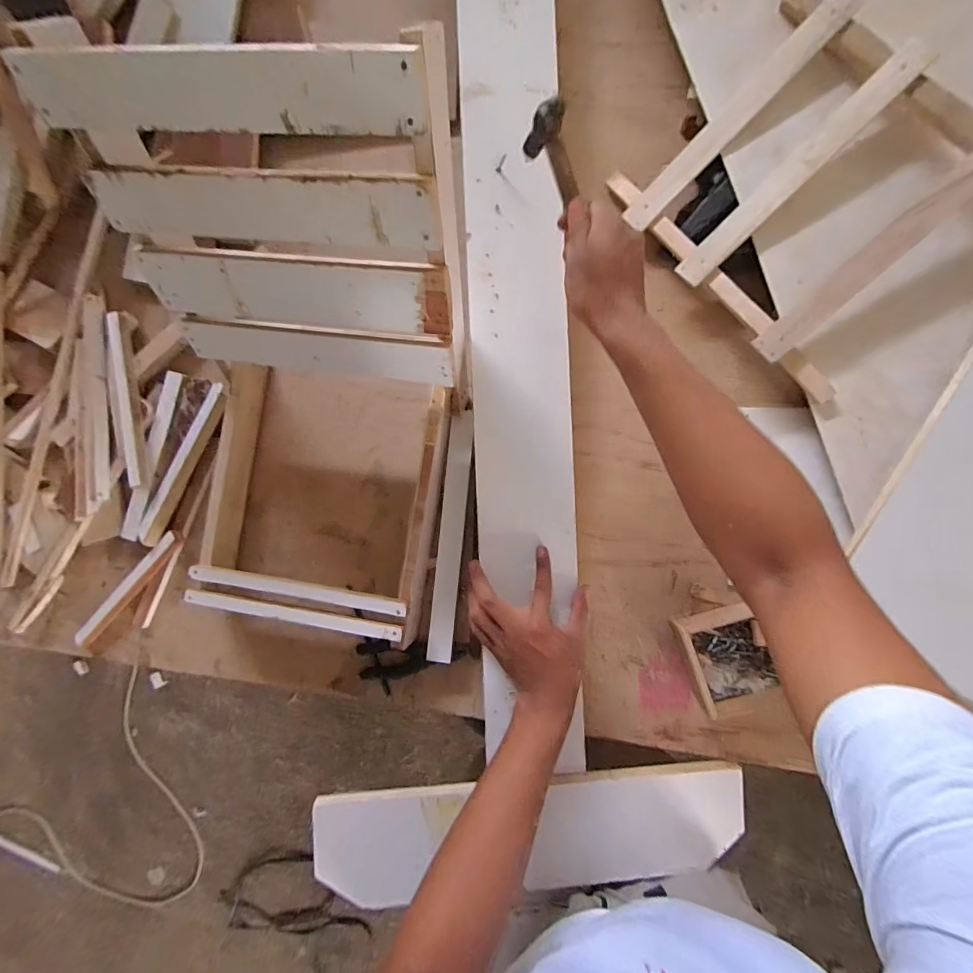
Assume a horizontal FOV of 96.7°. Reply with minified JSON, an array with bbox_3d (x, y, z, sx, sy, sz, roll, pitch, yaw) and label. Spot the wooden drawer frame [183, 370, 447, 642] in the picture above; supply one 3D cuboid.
[{"bbox_3d":[-0.215,0.025,0.572,0.305,0.064,0.338,8,89,8],"label":"wooden drawer frame"}]

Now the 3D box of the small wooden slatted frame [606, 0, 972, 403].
[{"bbox_3d":[0.361,-0.322,0.480,0.283,0.027,0.357,-41,77,16],"label":"small wooden slatted frame"}]

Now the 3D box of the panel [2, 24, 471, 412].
[{"bbox_3d":[-0.195,-0.234,0.432,0.338,0.295,0.052,7,55,8],"label":"panel"}]

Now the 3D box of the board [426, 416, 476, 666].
[{"bbox_3d":[-0.046,0.064,0.558,0.032,0.017,0.312,5,89,8],"label":"board"}]

